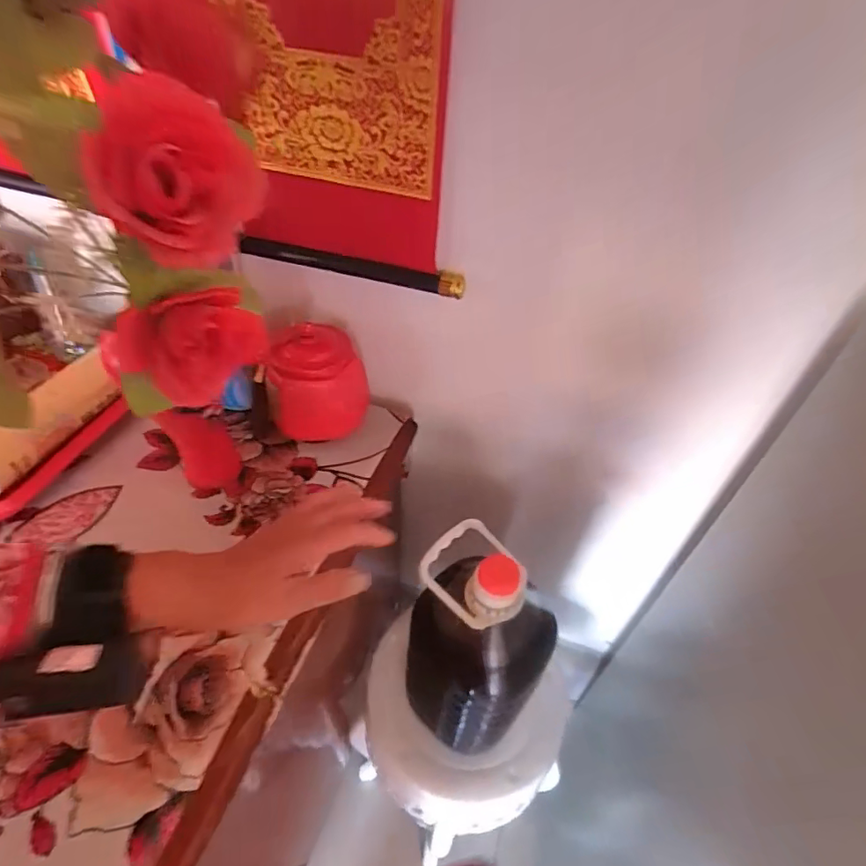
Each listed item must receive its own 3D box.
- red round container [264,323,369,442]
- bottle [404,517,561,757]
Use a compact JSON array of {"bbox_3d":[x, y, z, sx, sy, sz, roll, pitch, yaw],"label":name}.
[{"bbox_3d":[-0.132,-0.057,0.583,0.094,0.114,0.087,2,45,-2],"label":"red round container"},{"bbox_3d":[0.051,0.251,0.594,0.147,0.317,0.130,24,49,19],"label":"bottle"}]

